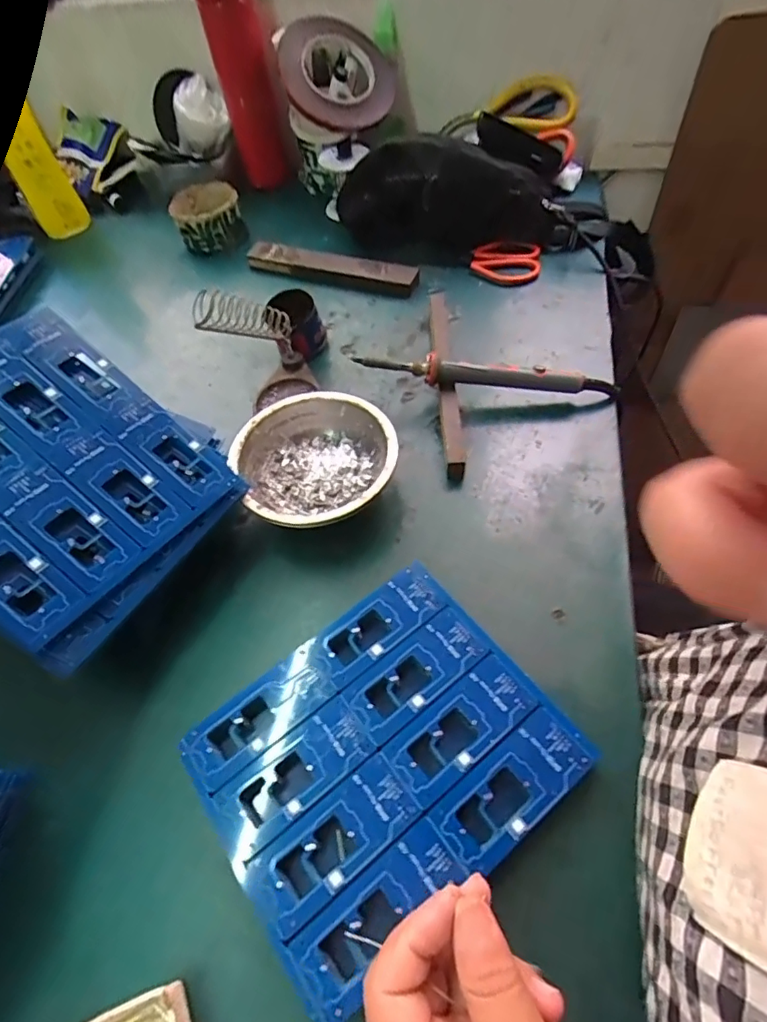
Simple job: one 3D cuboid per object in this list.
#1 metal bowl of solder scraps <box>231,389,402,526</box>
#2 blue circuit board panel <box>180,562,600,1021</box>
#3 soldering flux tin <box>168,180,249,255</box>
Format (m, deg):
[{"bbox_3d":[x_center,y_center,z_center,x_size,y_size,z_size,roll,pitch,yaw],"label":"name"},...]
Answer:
[{"bbox_3d":[-0.053,-0.037,0.412,0.121,0.046,0.125,-3,57,4],"label":"metal bowl of solder scraps"},{"bbox_3d":[-0.001,0.139,0.299,0.190,0.004,0.160,-36,60,-16],"label":"blue circuit board panel"},{"bbox_3d":[-0.223,-0.375,0.652,0.084,0.057,0.085,-20,56,-7],"label":"soldering flux tin"}]

